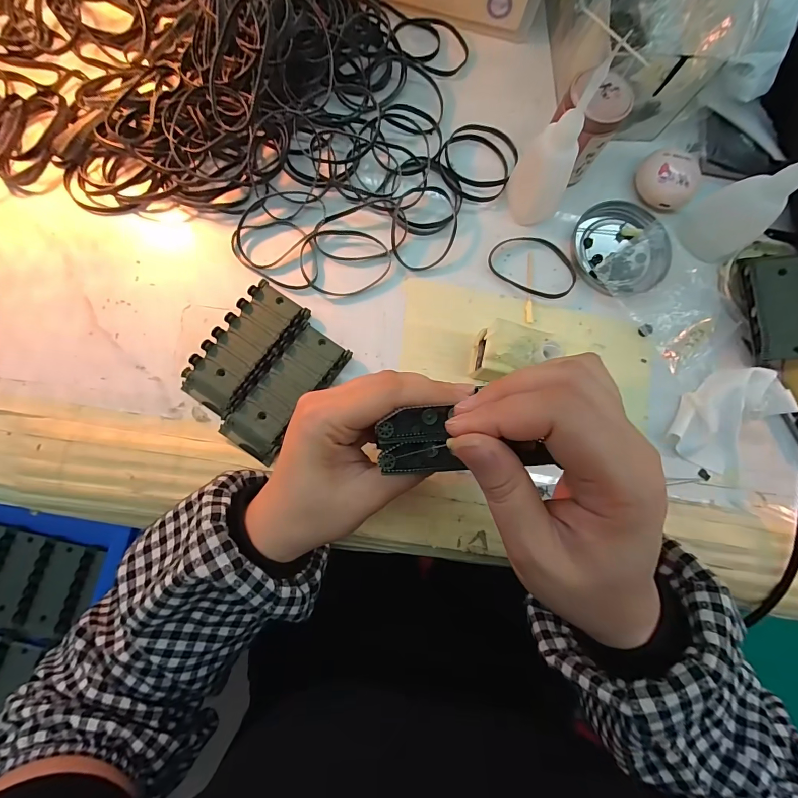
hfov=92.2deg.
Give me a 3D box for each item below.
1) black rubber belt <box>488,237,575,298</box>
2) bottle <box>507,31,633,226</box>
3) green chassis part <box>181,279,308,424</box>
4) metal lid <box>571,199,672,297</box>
[{"bbox_3d":[0.108,-0.107,0.305,0.070,0.006,0.049,31,81,1],"label":"black rubber belt"},{"bbox_3d":[0.107,-0.166,0.263,0.031,0.107,0.037,2,82,-3],"label":"bottle"},{"bbox_3d":[-0.109,-0.035,0.273,0.046,0.019,0.096,35,81,2],"label":"green chassis part"},{"bbox_3d":[0.179,-0.122,0.311,0.076,0.011,0.078,0,82,-3],"label":"metal lid"}]

